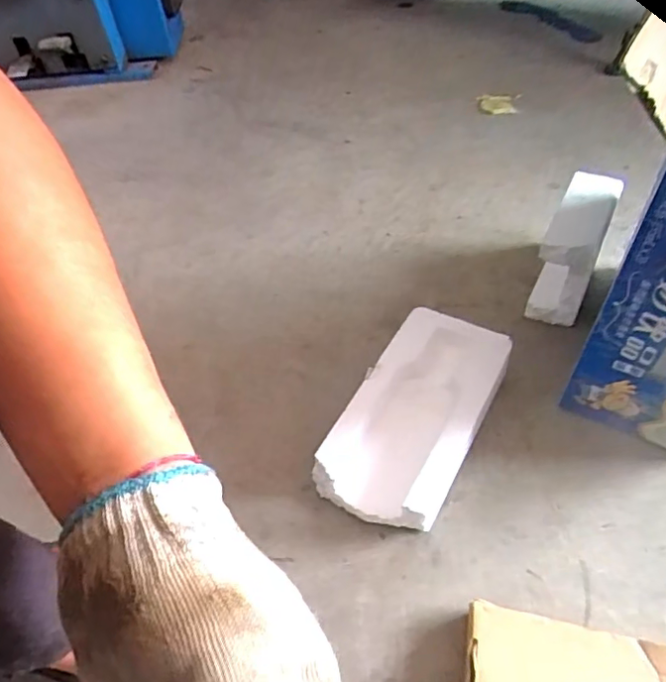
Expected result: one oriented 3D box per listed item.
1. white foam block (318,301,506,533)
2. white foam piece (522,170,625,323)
[{"bbox_3d":[0.082,0.071,0.534,0.109,0.054,0.218,23,55,23],"label":"white foam block"},{"bbox_3d":[0.273,-0.105,0.629,0.054,0.112,0.147,20,54,21],"label":"white foam piece"}]

